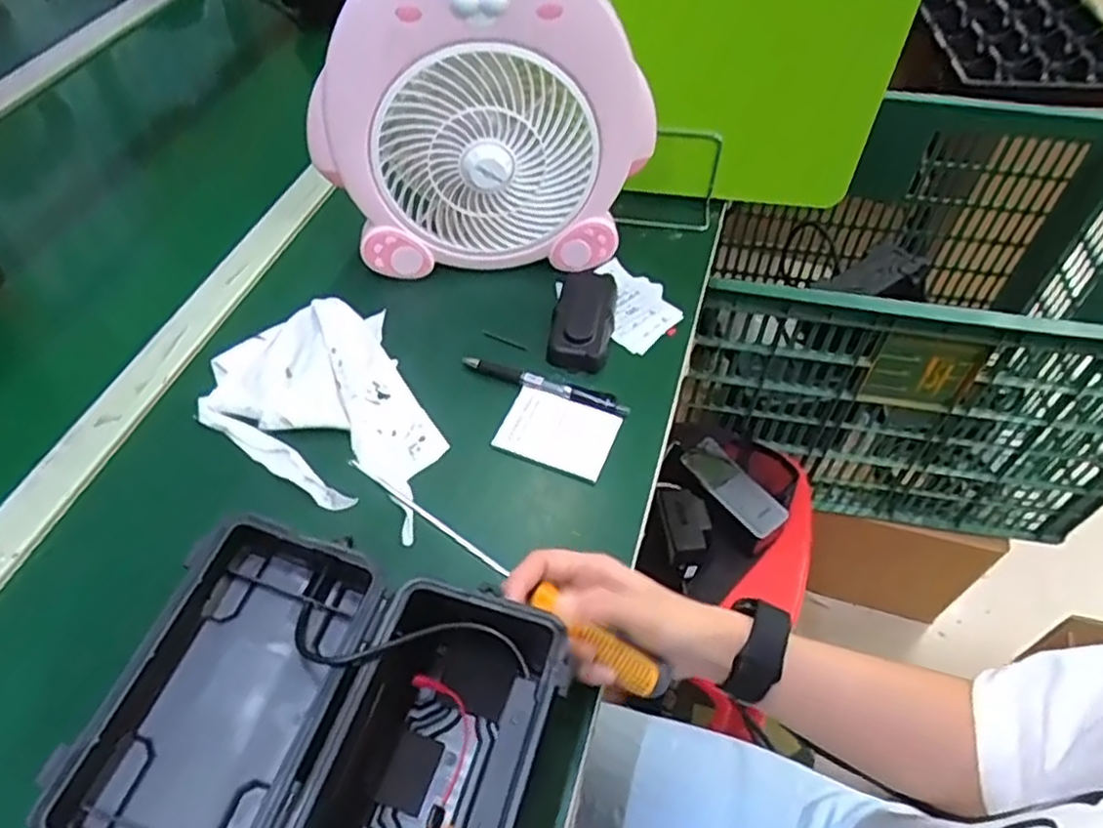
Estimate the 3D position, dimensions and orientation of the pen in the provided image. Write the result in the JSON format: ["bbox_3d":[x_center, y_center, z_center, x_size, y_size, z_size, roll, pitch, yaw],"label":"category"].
[{"bbox_3d":[-0.005,-0.025,0.604,0.144,0.008,0.015,18,53,10],"label":"pen"}]

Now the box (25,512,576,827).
[{"bbox_3d":[-0.114,0.174,0.389,0.204,0.092,0.170,15,52,8],"label":"box"}]

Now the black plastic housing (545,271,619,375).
[{"bbox_3d":[0.028,-0.086,0.640,0.052,0.032,0.105,10,52,4],"label":"black plastic housing"}]

